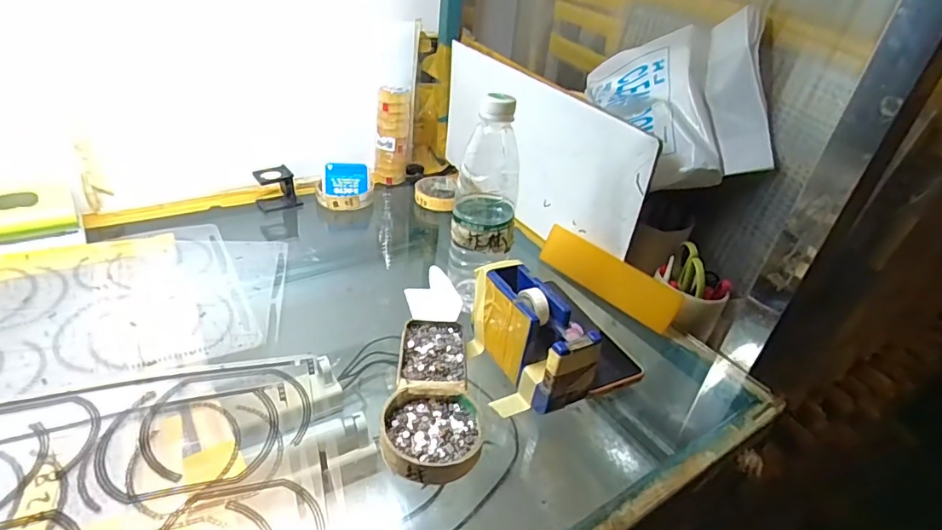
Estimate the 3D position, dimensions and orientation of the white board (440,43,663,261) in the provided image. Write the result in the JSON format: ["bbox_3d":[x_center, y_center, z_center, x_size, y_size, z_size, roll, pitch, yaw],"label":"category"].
[{"bbox_3d":[0.077,-0.161,0.702,0.013,0.186,0.411,-14,40,-29],"label":"white board"}]

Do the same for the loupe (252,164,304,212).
[{"bbox_3d":[-0.270,-0.108,0.705,0.052,0.049,0.032,-15,38,-31],"label":"loupe"}]

